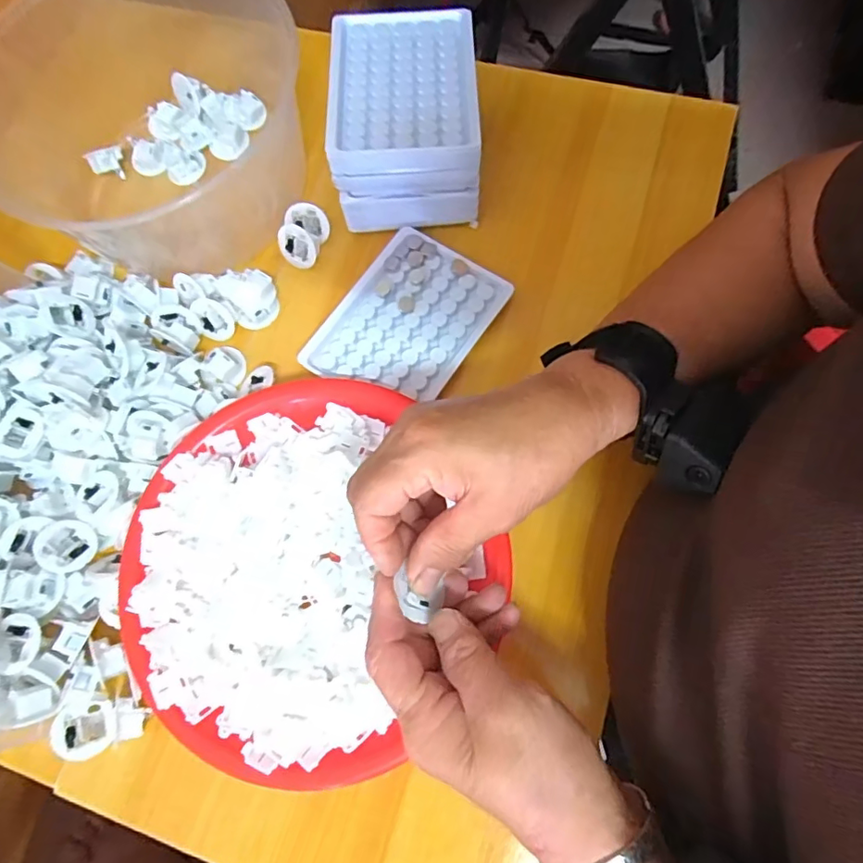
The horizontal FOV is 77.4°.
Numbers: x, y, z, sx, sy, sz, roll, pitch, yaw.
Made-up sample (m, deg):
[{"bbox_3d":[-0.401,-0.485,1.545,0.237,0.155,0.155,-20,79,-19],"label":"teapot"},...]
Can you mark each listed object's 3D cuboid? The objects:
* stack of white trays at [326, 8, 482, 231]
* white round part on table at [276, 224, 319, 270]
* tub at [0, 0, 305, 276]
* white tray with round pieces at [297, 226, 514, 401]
[{"bbox_3d":[-0.018,-0.226,0.385,0.100,0.059,0.135,-3,73,-1],"label":"stack of white trays"},{"bbox_3d":[-0.100,-0.139,0.403,0.032,0.011,0.028,30,120,-3],"label":"white round part on table"},{"bbox_3d":[-0.189,-0.221,0.404,0.178,0.113,0.206,5,75,6],"label":"tub"},{"bbox_3d":[-0.018,-0.077,0.378,0.097,0.012,0.125,34,79,12],"label":"white tray with round pieces"}]

